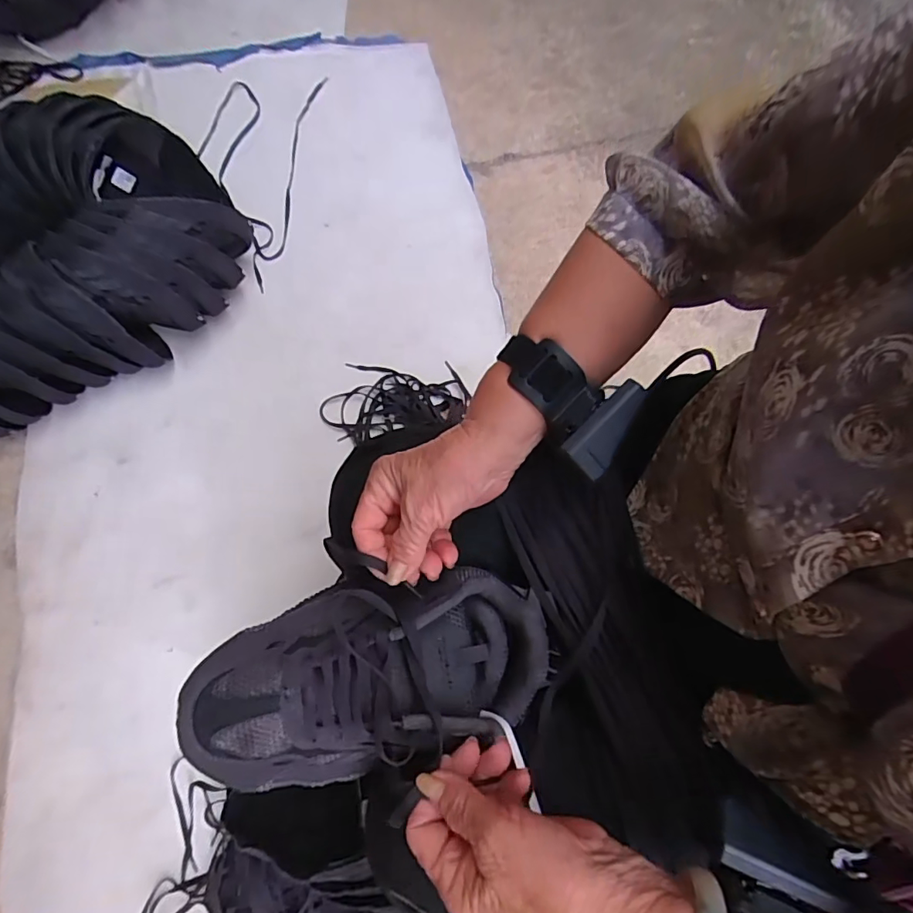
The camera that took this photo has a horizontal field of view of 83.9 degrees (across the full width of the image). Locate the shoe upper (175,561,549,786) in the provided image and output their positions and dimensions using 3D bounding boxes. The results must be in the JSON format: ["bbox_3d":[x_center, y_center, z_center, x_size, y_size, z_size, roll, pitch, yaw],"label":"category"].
[{"bbox_3d":[-0.058,0.151,0.353,0.240,0.074,0.120,-11,74,-10],"label":"shoe upper"}]

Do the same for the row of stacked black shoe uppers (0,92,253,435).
[{"bbox_3d":[-0.619,-0.292,0.747,0.572,0.146,0.380,-28,77,-7],"label":"row of stacked black shoe uppers"}]

